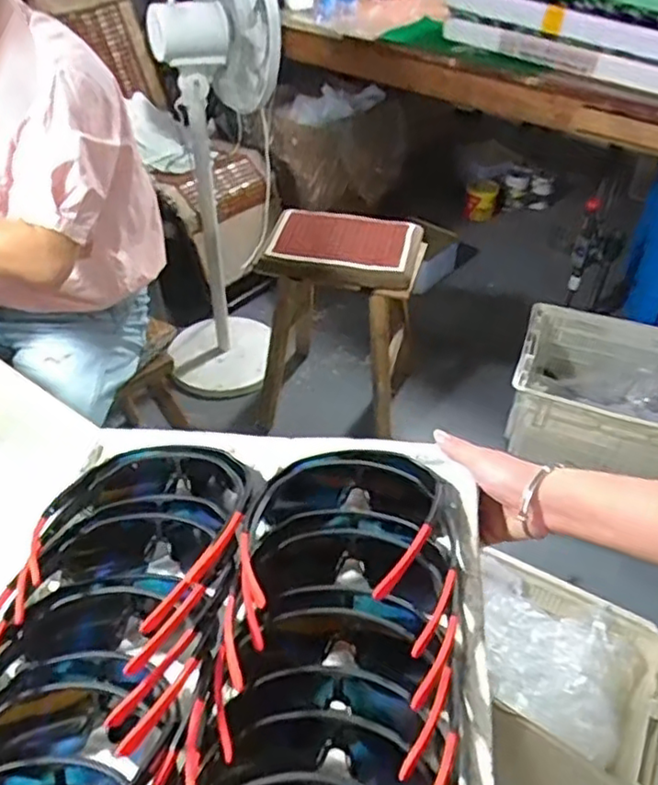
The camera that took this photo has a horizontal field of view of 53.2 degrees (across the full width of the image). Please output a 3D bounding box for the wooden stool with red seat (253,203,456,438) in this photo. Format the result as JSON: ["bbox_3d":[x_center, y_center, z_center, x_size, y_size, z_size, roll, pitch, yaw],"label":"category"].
[{"bbox_3d":[0.034,-0.196,1.818,0.400,0.520,0.330,10,44,8],"label":"wooden stool with red seat"}]

